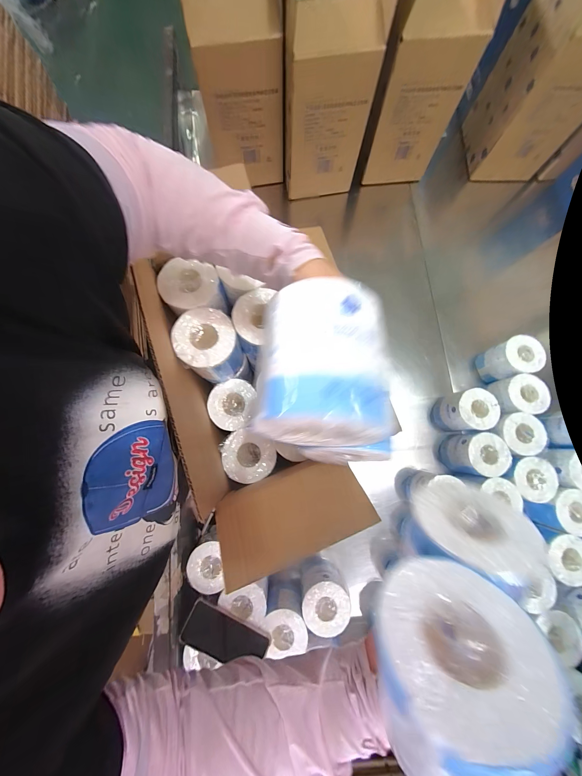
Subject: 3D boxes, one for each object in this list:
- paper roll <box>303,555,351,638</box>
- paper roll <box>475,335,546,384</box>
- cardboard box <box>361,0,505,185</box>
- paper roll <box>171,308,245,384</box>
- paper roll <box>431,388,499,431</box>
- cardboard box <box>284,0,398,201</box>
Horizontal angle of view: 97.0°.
[{"bbox_3d":[0.069,0.451,0.575,0.105,0.113,0.089,-8,79,-2],"label":"paper roll"},{"bbox_3d":[0.583,-0.073,0.693,0.096,0.109,0.091,0,79,0],"label":"paper roll"},{"bbox_3d":[0.354,-0.907,0.707,0.216,0.381,0.410,8,79,1],"label":"cardboard box"},{"bbox_3d":[-0.139,-0.072,0.459,0.097,0.105,0.097,0,79,0],"label":"paper roll"},{"bbox_3d":[0.440,0.061,0.663,0.098,0.113,0.095,0,79,0],"label":"paper roll"},{"bbox_3d":[0.099,-0.861,0.691,0.225,0.392,0.412,3,79,0],"label":"cardboard box"}]

